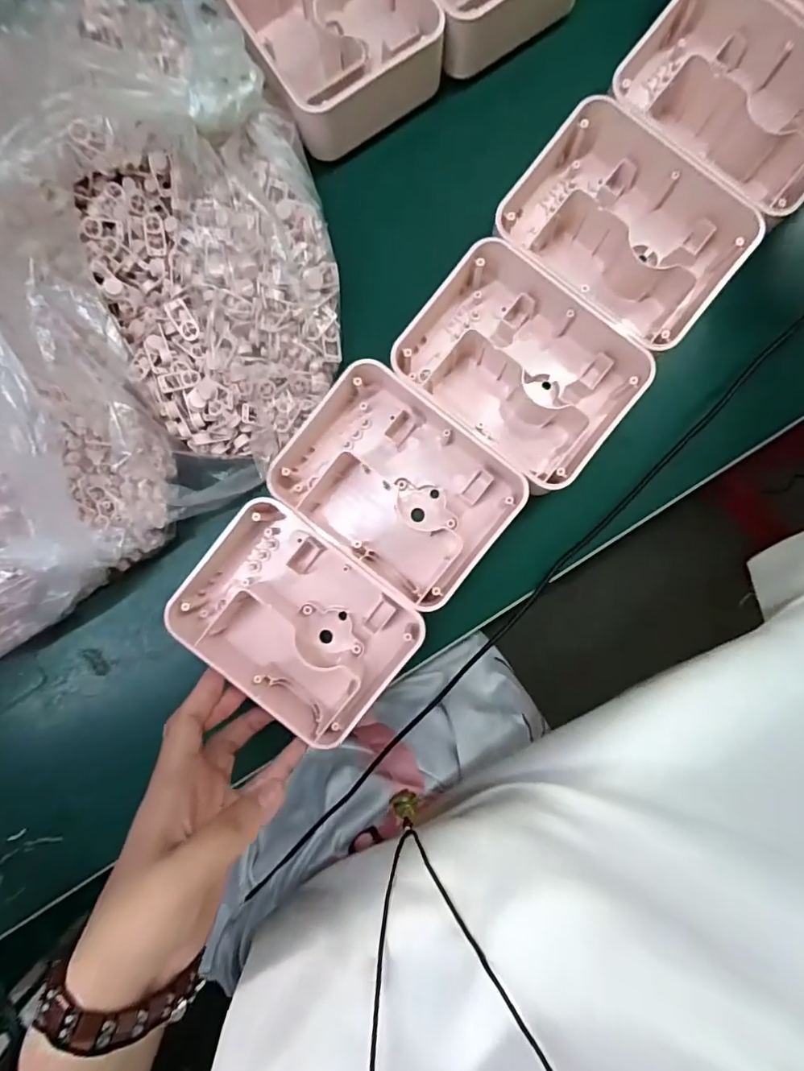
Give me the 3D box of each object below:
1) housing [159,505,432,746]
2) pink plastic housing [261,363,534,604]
[{"bbox_3d":[-0.062,0.052,0.312,0.133,0.042,0.103,36,91,2],"label":"housing"},{"bbox_3d":[-0.004,-0.033,0.310,0.135,0.042,0.103,34,91,0],"label":"pink plastic housing"}]

